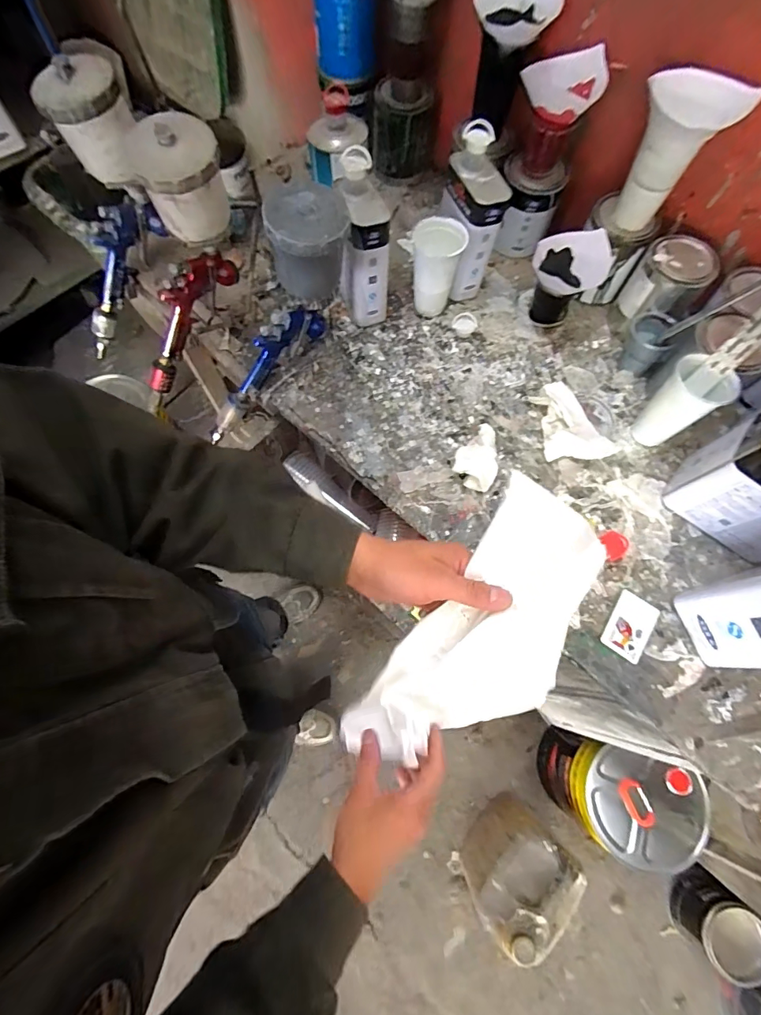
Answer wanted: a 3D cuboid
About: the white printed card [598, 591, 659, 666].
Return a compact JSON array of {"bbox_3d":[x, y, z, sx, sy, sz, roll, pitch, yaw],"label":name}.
[{"bbox_3d":[0.351,0.167,0.631,0.057,0.004,0.087,32,74,7],"label":"white printed card"}]

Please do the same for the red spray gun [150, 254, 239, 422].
[{"bbox_3d":[-0.328,-0.298,0.729,0.048,0.120,0.251,48,117,19],"label":"red spray gun"}]

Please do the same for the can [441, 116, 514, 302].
[{"bbox_3d":[0.143,-0.464,0.732,0.083,0.214,0.115,-23,73,-8],"label":"can"}]

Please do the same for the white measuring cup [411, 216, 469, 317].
[{"bbox_3d":[0.089,-0.392,0.739,0.079,0.141,0.072,4,71,1],"label":"white measuring cup"}]

